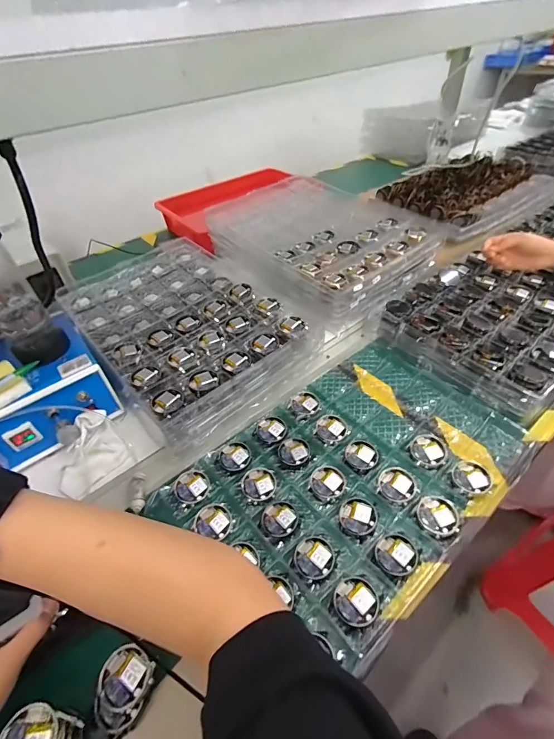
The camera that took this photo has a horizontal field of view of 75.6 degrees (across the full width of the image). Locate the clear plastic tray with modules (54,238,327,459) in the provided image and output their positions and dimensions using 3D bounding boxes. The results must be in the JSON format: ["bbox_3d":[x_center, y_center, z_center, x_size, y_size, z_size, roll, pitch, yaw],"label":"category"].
[{"bbox_3d":[-0.169,-0.091,0.669,0.329,0.076,0.469,-33,52,-26],"label":"clear plastic tray with modules"}]

